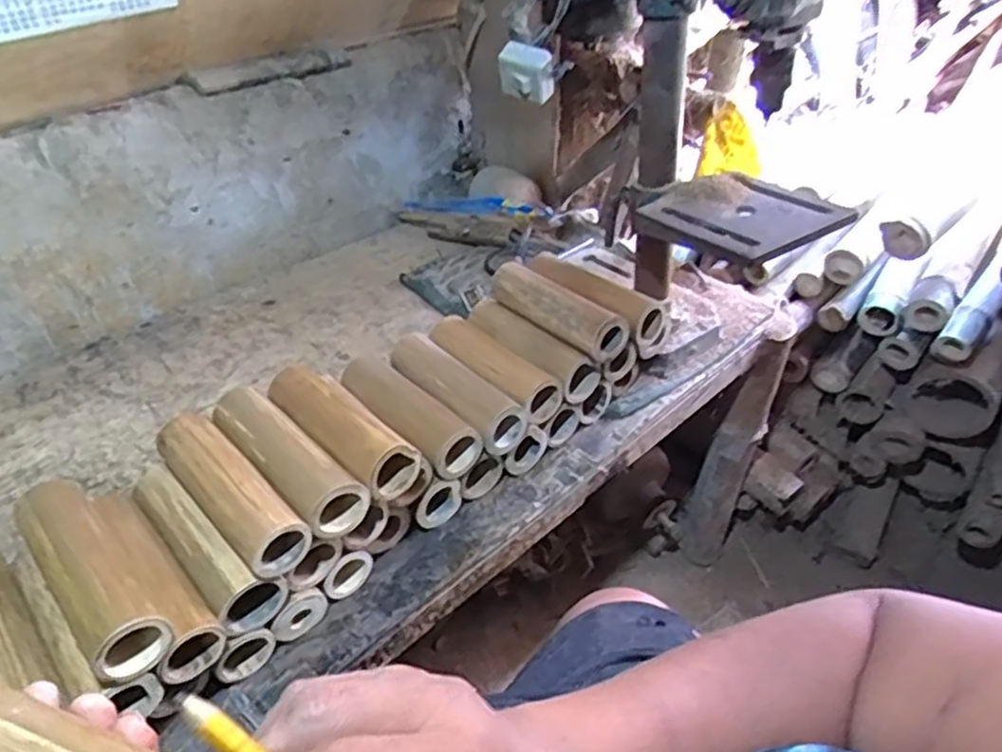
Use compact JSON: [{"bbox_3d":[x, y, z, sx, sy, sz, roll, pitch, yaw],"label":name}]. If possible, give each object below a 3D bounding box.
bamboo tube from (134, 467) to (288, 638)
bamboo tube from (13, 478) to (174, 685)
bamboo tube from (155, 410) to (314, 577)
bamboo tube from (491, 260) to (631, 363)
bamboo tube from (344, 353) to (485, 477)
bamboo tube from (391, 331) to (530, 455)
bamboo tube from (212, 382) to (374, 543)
[{"bbox_3d":[-0.255,0.142,0.622,0.054,0.062,0.172,-31,47,-33],"label":"bamboo tube"},{"bbox_3d":[-0.306,0.145,0.536,0.049,0.050,0.170,-30,47,-32],"label":"bamboo tube"},{"bbox_3d":[-0.232,0.097,0.613,0.177,0.051,0.052,31,48,34],"label":"bamboo tube"},{"bbox_3d":[0.059,-0.078,0.812,0.057,0.046,0.180,-30,46,-32],"label":"bamboo tube"},{"bbox_3d":[-0.100,0.037,0.742,0.061,0.053,0.176,-32,47,-33],"label":"bamboo tube"},{"bbox_3d":[-0.049,0.014,0.780,0.053,0.050,0.182,-28,45,-30],"label":"bamboo tube"},{"bbox_3d":[-0.194,0.074,0.639,0.182,0.053,0.053,29,47,33],"label":"bamboo tube"}]

